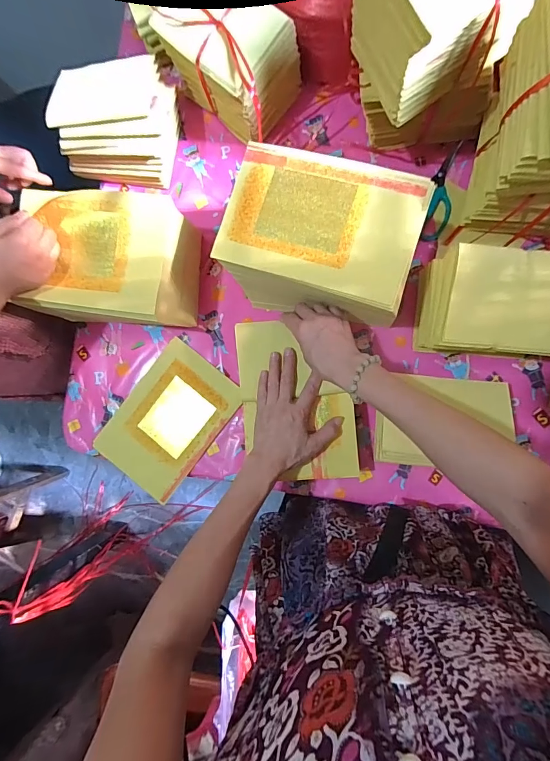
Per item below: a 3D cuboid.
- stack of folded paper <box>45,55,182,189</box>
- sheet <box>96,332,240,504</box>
[{"bbox_3d":[-0.247,-0.411,0.605,0.171,0.118,0.143,4,84,5],"label":"stack of folded paper"},{"bbox_3d":[-0.180,0.066,0.626,0.157,0.008,0.233,37,91,7],"label":"sheet"}]

